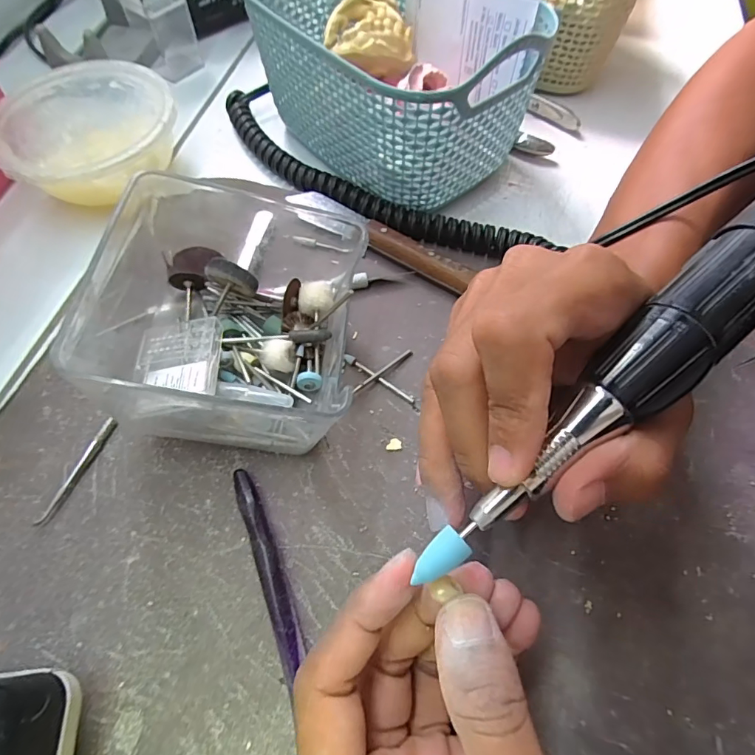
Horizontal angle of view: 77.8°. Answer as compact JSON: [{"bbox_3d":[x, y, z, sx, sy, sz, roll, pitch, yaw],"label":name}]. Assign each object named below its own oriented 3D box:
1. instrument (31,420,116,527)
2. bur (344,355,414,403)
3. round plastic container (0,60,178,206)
[{"bbox_3d":[-0.133,0.040,0.208,0.005,0.004,0.052,17,63,8],"label":"instrument"},{"bbox_3d":[0.001,0.000,0.232,0.041,0.004,0.004,33,66,15],"label":"bur"},{"bbox_3d":[-0.169,-0.141,0.282,0.100,0.037,0.101,1,62,-1],"label":"round plastic container"}]

